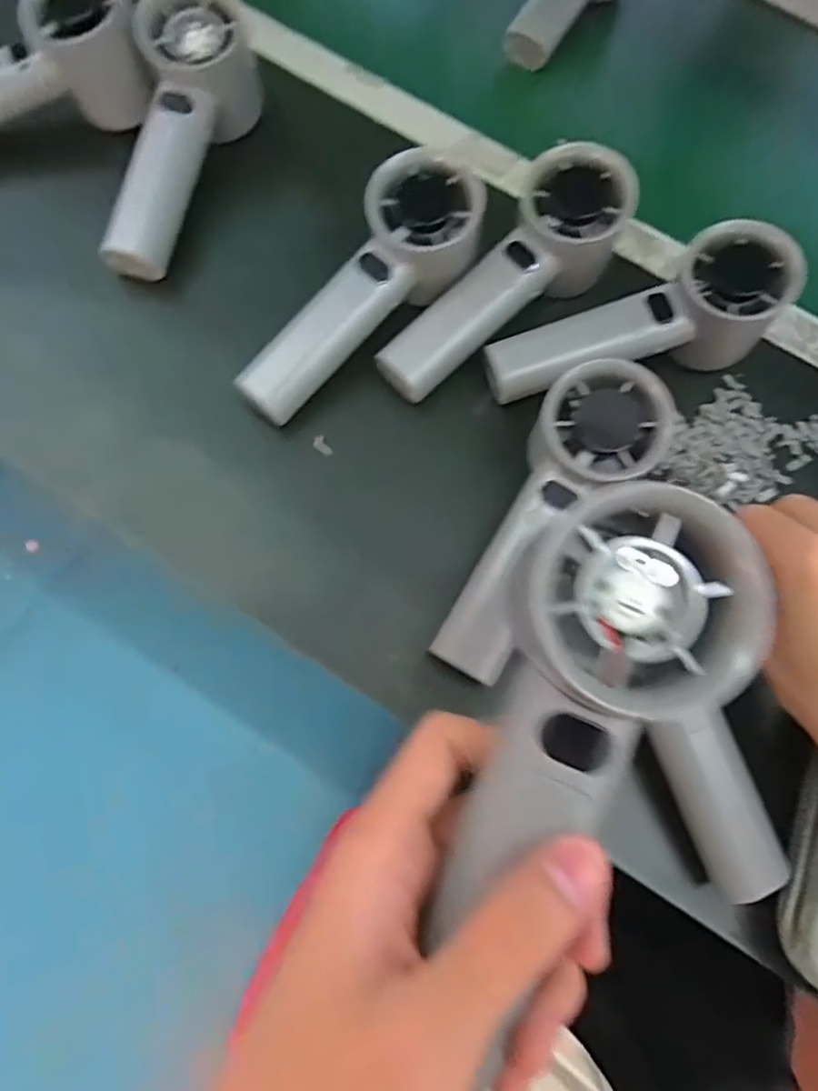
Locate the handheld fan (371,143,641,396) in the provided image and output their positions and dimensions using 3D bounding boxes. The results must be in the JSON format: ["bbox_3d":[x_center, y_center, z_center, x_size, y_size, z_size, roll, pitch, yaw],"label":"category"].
[{"bbox_3d":[0.052,-0.142,0.335,0.161,0.058,0.052,-43,74,-1],"label":"handheld fan"}]

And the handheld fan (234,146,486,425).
[{"bbox_3d":[-0.025,-0.131,0.321,0.045,0.052,0.158,43,89,15],"label":"handheld fan"}]

